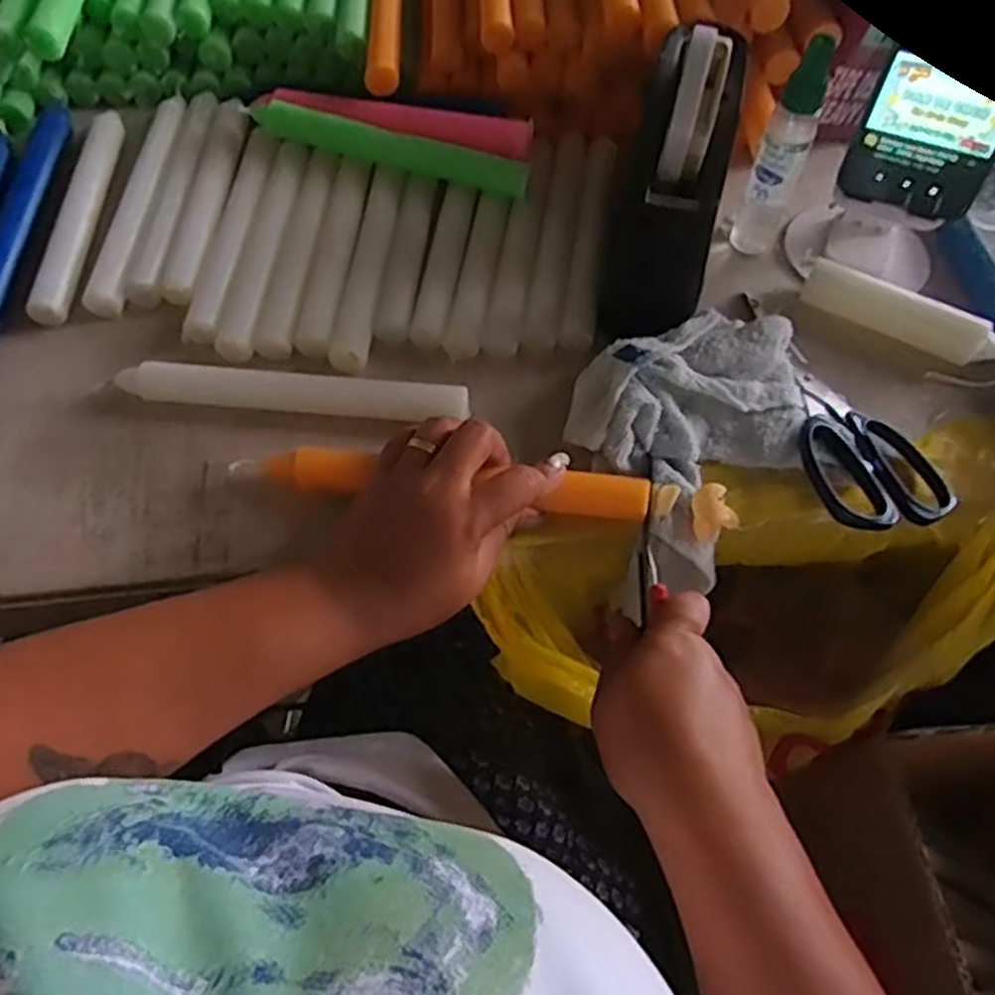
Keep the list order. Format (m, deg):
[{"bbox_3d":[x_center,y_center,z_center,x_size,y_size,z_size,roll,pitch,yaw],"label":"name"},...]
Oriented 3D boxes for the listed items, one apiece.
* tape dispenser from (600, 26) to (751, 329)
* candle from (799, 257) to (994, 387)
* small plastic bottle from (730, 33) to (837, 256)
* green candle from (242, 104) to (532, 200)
[{"bbox_3d":[0.103,-0.185,0.443,0.058,0.125,0.158,12,62,8],"label":"tape dispenser"},{"bbox_3d":[0.251,-0.107,0.468,0.126,0.029,0.030,31,64,15],"label":"candle"},{"bbox_3d":[0.175,-0.210,0.468,0.026,0.128,0.029,26,63,13],"label":"small plastic bottle"},{"bbox_3d":[-0.074,-0.244,0.528,0.207,0.019,0.027,20,62,10],"label":"green candle"}]

